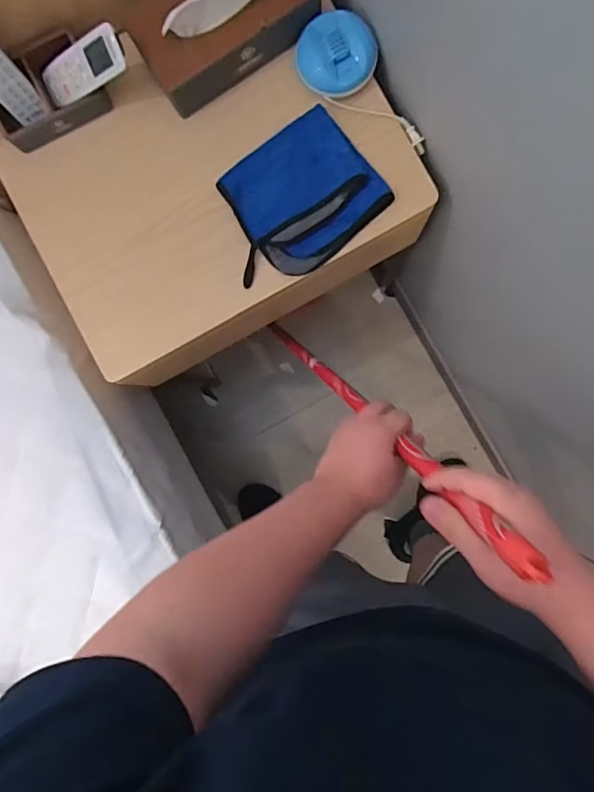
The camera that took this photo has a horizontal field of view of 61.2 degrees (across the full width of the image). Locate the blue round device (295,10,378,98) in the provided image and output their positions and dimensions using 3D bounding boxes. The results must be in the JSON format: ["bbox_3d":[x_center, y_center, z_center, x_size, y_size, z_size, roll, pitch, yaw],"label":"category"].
[{"bbox_3d":[0.054,-0.483,0.707,0.109,0.027,0.111,0,89,4],"label":"blue round device"}]

